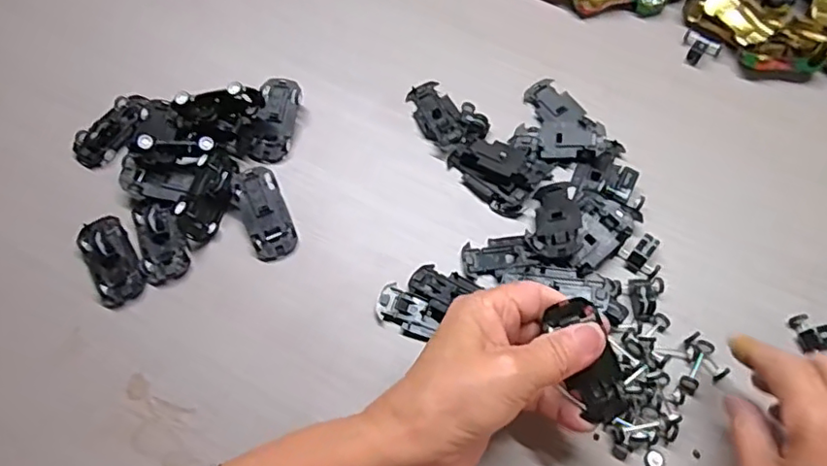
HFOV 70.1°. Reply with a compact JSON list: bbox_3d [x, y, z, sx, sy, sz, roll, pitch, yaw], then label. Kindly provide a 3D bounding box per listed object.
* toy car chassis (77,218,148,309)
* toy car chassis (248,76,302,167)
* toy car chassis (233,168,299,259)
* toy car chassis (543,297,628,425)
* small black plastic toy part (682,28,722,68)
[{"bbox_3d":[-0.201,0.018,0.391,0.027,0.011,0.061,-26,69,-12],"label":"toy car chassis"},{"bbox_3d":[-0.103,-0.085,0.445,0.028,0.018,0.065,10,66,4],"label":"toy car chassis"},{"bbox_3d":[-0.102,-0.013,0.407,0.030,0.013,0.066,-20,68,-9],"label":"toy car chassis"},{"bbox_3d":[0.095,0.068,0.316,0.027,0.010,0.065,-18,84,-8],"label":"toy car chassis"},{"bbox_3d":[0.233,-0.151,0.482,0.030,0.012,0.028,37,71,15],"label":"small black plastic toy part"}]

